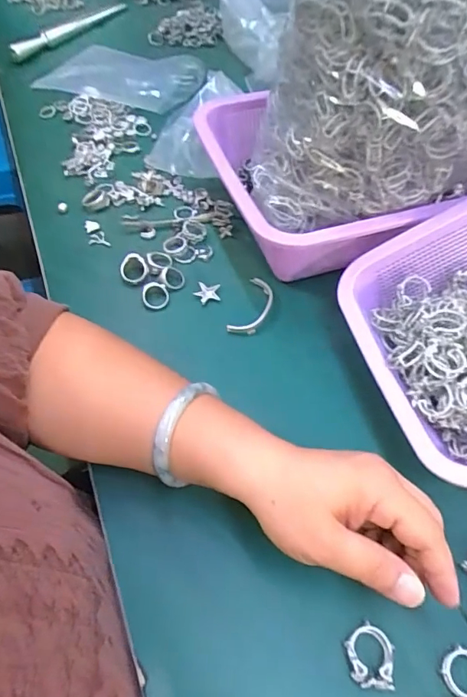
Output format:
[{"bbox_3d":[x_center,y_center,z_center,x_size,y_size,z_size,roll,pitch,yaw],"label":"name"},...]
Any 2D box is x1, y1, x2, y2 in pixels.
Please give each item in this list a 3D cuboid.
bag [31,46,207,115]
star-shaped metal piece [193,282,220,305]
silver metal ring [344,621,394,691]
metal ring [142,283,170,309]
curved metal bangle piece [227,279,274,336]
[{"bbox_3d":[-0.155,-0.364,0.645,0.213,0.028,0.131,20,57,12],"label":"bag"},{"bbox_3d":[-0.024,-0.051,0.436,0.024,0.011,0.020,-2,55,-2],"label":"star-shaped metal piece"},{"bbox_3d":[0.078,0.175,0.270,0.026,0.011,0.031,3,55,1],"label":"silver metal ring"},{"bbox_3d":[-0.071,-0.048,0.430,0.025,0.007,0.025,2,79,-10],"label":"metal ring"},{"bbox_3d":[0.018,-0.037,0.426,0.027,0.008,0.066,19,57,12],"label":"curved metal bangle piece"}]

